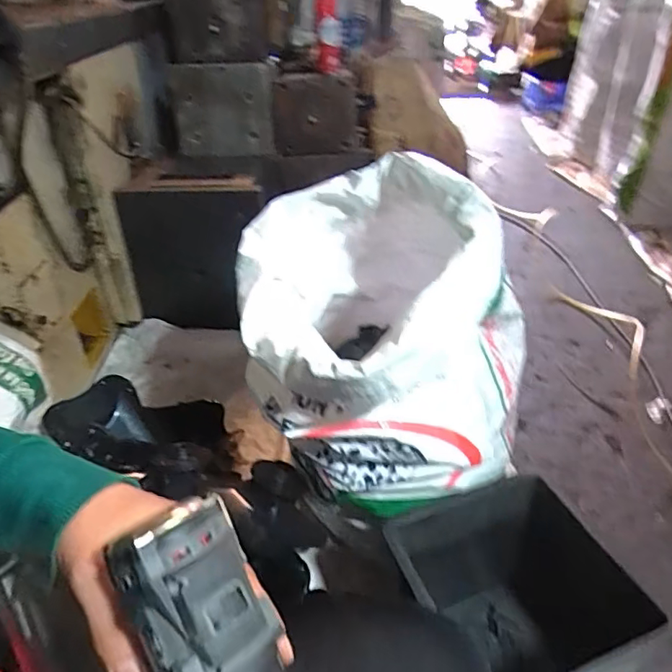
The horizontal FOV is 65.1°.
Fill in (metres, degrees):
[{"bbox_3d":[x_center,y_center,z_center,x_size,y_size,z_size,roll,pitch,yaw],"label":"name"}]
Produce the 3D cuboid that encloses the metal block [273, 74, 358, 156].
[{"bbox_3d":[-0.056,-0.646,1.544,0.236,0.199,0.089,4,35,10],"label":"metal block"}]

